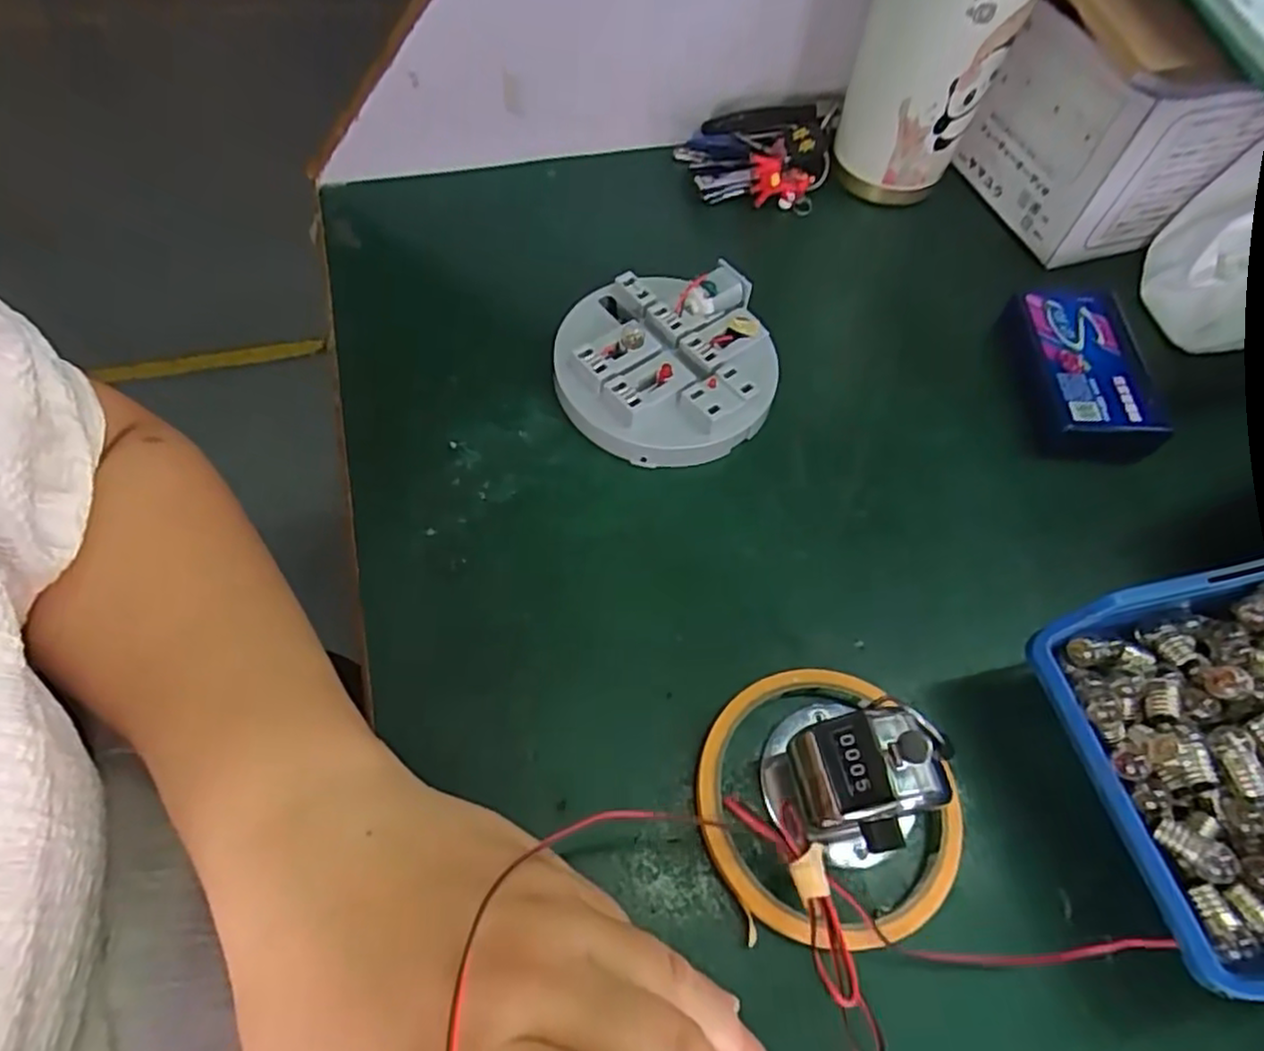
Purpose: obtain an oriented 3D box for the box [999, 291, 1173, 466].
[{"bbox_3d":[0.216,-0.074,0.343,0.054,0.026,0.090,3,59,-1],"label":"box"}]

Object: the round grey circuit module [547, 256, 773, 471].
[{"bbox_3d":[0.016,-0.077,0.326,0.097,0.029,0.097,1,59,-2],"label":"round grey circuit module"}]

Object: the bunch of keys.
[{"bbox_3d":[0.071,-0.221,0.412,0.090,0.034,0.073,8,59,2],"label":"bunch of keys"}]

